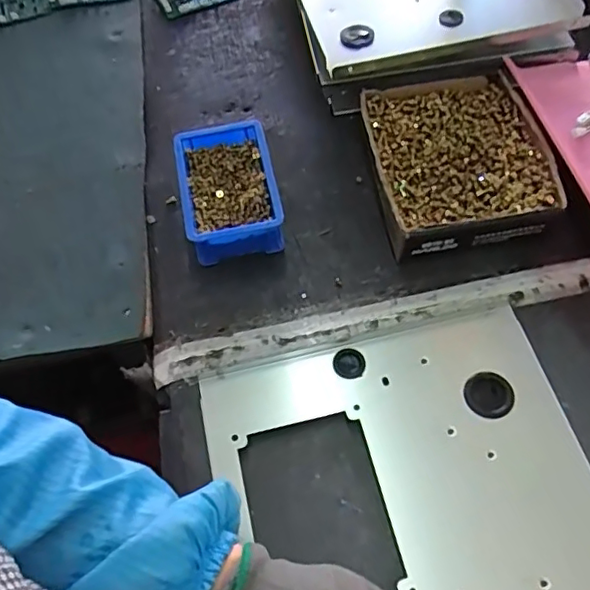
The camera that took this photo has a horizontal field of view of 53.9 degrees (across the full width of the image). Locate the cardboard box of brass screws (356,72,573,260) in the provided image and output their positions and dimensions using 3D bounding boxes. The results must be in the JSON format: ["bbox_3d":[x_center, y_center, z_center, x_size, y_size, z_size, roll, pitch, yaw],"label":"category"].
[{"bbox_3d":[0.173,-0.143,0.638,0.185,0.058,0.205,-10,59,0],"label":"cardboard box of brass screws"}]

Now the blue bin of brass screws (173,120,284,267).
[{"bbox_3d":[-0.071,-0.113,0.632,0.097,0.061,0.146,-12,59,-1],"label":"blue bin of brass screws"}]

